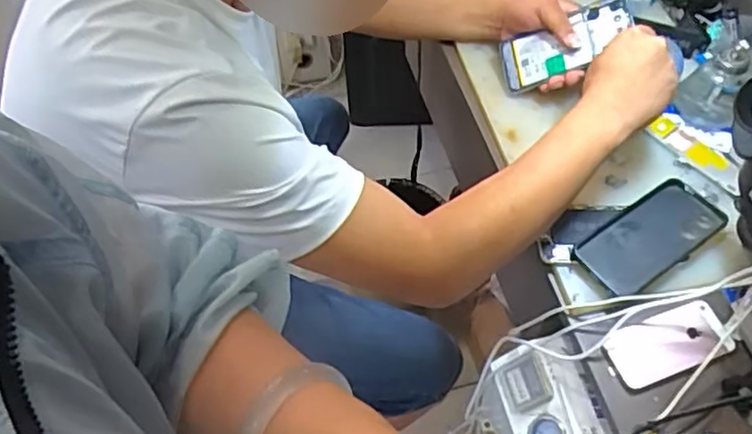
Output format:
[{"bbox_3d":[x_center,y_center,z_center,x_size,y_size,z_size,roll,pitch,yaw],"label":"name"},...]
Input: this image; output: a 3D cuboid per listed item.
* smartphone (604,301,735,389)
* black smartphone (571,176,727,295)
[{"bbox_3d":[0.290,0.125,0.634,0.119,0.015,0.059,-17,58,-9],"label":"smartphone"},{"bbox_3d":[0.297,0.020,0.691,0.168,0.014,0.080,-32,61,-18],"label":"black smartphone"}]

